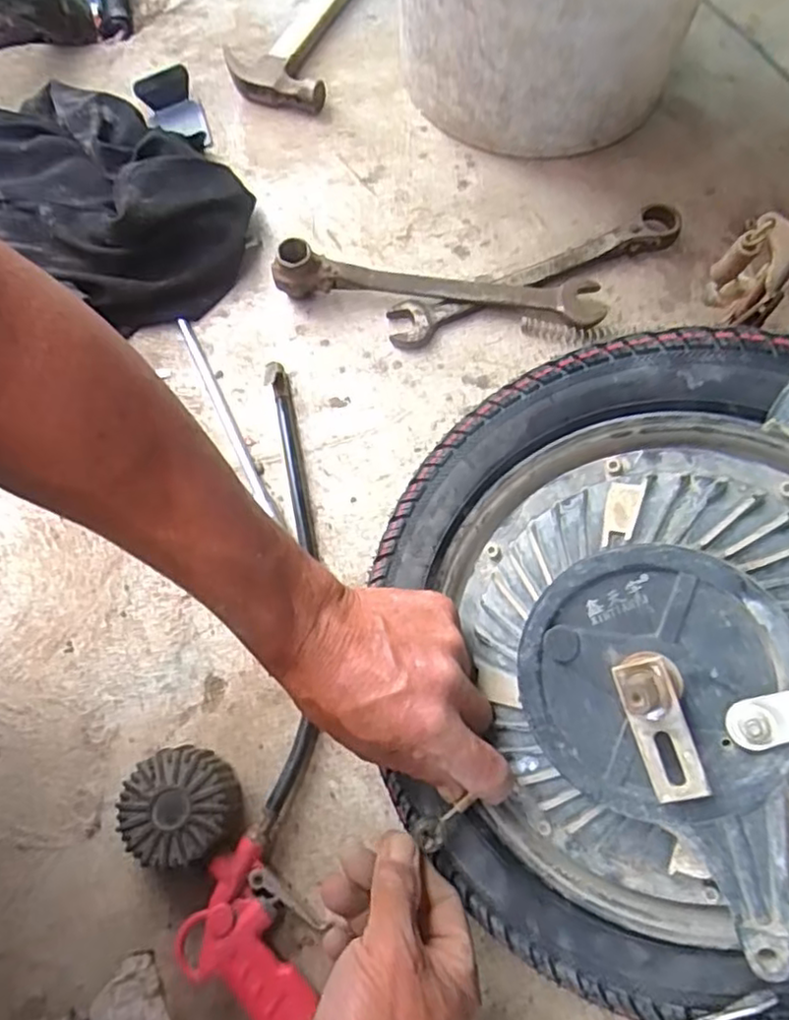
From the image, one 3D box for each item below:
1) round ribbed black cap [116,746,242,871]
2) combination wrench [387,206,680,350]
[{"bbox_3d":[-0.136,0.191,0.431,0.073,0.037,0.066,-14,69,-6],"label":"round ribbed black cap"},{"bbox_3d":[0.124,-0.206,0.581,0.281,0.022,0.042,-24,70,-10],"label":"combination wrench"}]

